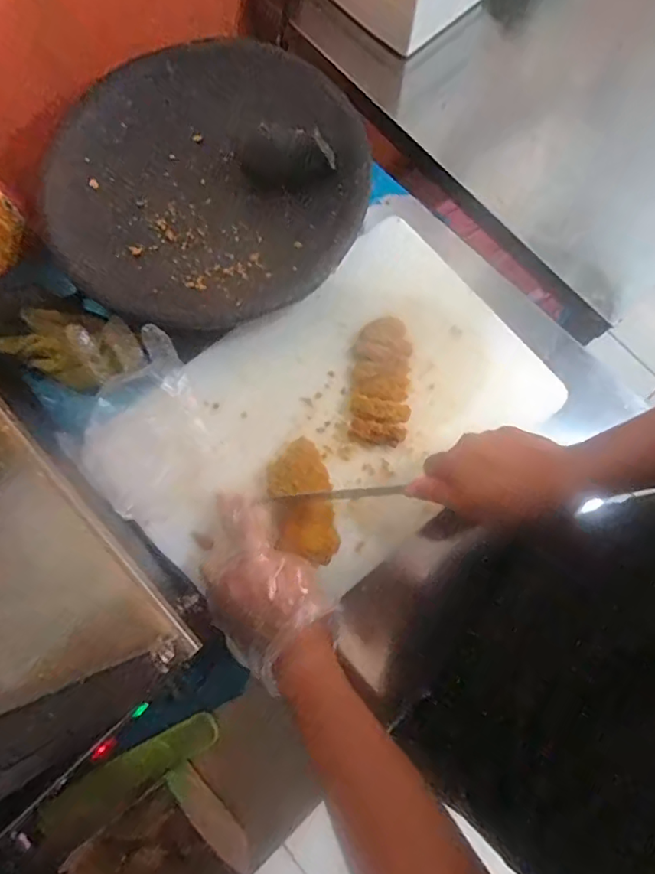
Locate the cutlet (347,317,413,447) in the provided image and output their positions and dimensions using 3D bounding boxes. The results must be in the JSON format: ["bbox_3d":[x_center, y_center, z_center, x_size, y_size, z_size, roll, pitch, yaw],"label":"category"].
[{"bbox_3d":[0.057,-0.061,0.584,0.061,0.019,0.140,4,75,0],"label":"cutlet"}]

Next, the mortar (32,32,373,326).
[{"bbox_3d":[-0.137,-0.273,0.590,0.332,0.067,0.319,31,76,7],"label":"mortar"}]

